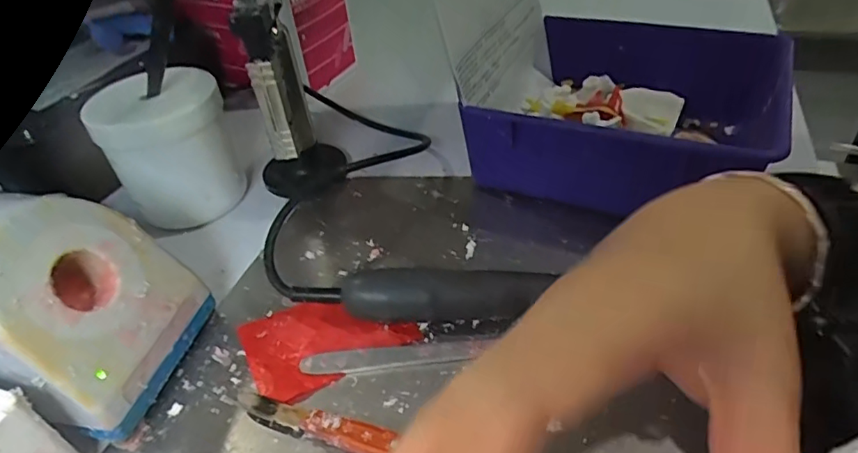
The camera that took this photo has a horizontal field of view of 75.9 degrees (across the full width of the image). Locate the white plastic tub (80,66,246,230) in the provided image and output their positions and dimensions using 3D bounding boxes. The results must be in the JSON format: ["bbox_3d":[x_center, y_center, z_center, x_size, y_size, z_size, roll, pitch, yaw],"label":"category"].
[{"bbox_3d":[-0.166,-0.048,0.360,0.074,0.081,0.065,-22,43,-18],"label":"white plastic tub"}]

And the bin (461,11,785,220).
[{"bbox_3d":[0.132,-0.074,0.364,0.163,0.066,0.165,17,46,24],"label":"bin"}]

